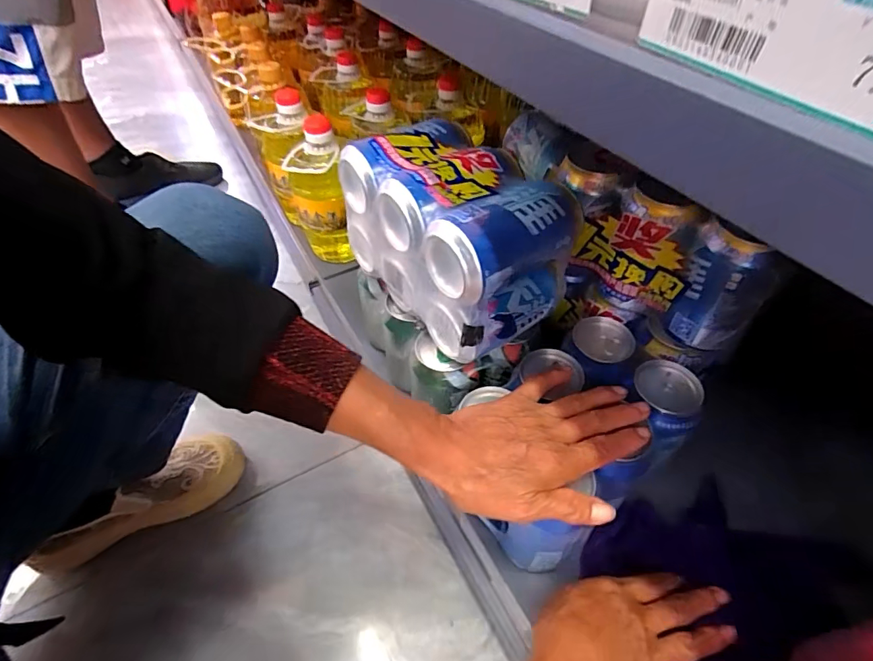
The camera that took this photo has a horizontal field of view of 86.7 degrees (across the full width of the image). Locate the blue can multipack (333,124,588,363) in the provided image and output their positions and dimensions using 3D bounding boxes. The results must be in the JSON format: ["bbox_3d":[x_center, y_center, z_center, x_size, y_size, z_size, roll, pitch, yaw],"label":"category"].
[{"bbox_3d":[0.012,-0.086,0.397,0.113,0.110,0.188,-30,54,-22],"label":"blue can multipack"}]

